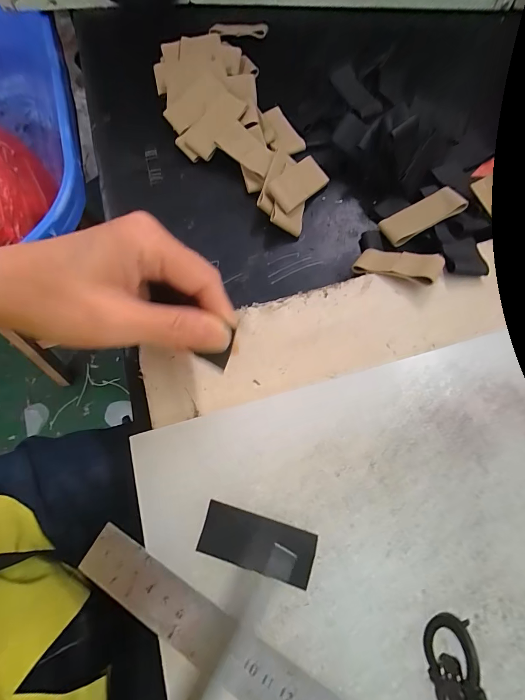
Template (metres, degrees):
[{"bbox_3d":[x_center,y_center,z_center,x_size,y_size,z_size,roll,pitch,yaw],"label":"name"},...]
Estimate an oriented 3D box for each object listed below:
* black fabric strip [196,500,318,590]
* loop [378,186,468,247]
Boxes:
[{"bbox_3d":[-0.003,0.102,0.183,0.059,0.004,0.025,15,73,8],"label":"black fabric strip"},{"bbox_3d":[0.128,-0.110,0.283,0.060,0.006,0.028,-28,59,13],"label":"loop"}]

